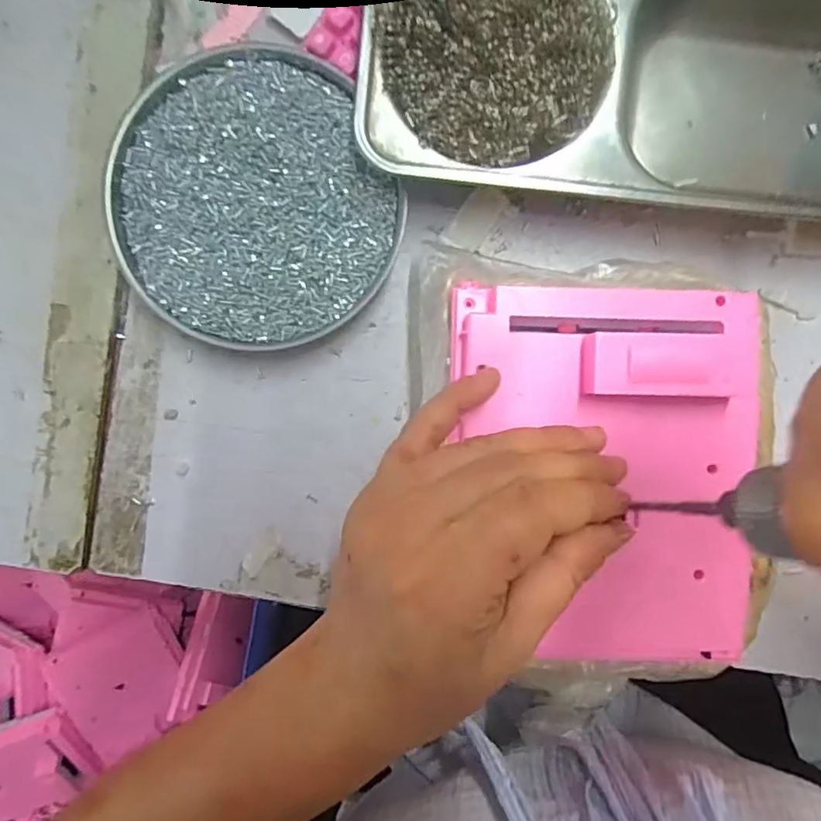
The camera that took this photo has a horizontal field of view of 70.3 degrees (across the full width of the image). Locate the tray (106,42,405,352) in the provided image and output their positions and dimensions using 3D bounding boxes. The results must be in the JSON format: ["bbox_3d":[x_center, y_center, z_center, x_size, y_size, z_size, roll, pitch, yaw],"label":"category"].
[{"bbox_3d":[-0.074,-0.097,0.277,0.123,0.021,0.134,0,93,1],"label":"tray"}]

